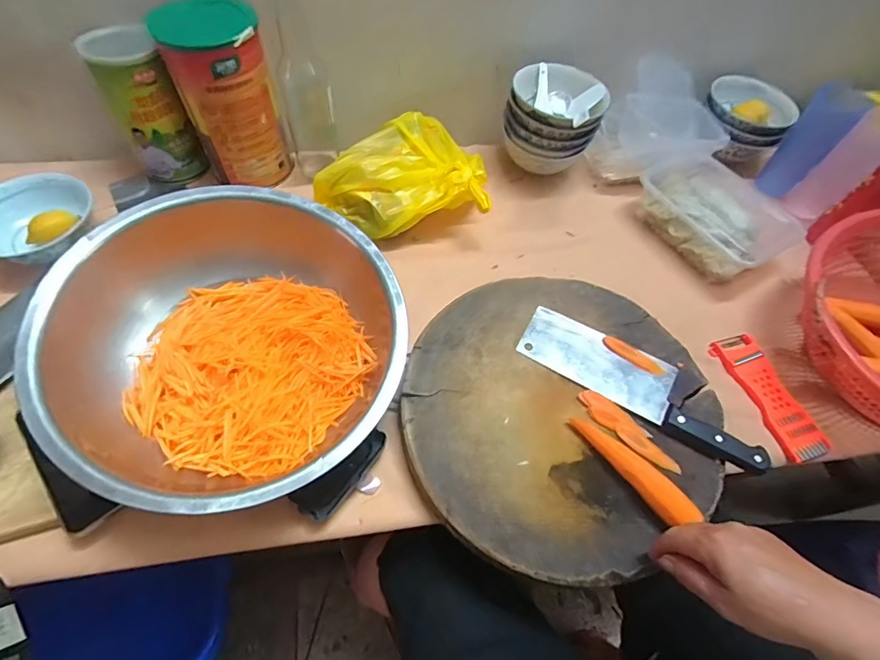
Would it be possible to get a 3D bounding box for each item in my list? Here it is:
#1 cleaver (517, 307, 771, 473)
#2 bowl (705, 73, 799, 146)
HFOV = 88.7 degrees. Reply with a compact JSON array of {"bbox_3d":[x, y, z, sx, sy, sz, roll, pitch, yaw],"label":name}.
[{"bbox_3d":[0.235,0.061,0.535,0.284,0.026,0.074,30,60,13],"label":"cleaver"},{"bbox_3d":[0.535,-0.383,0.785,0.147,0.058,0.128,41,63,19],"label":"bowl"}]

